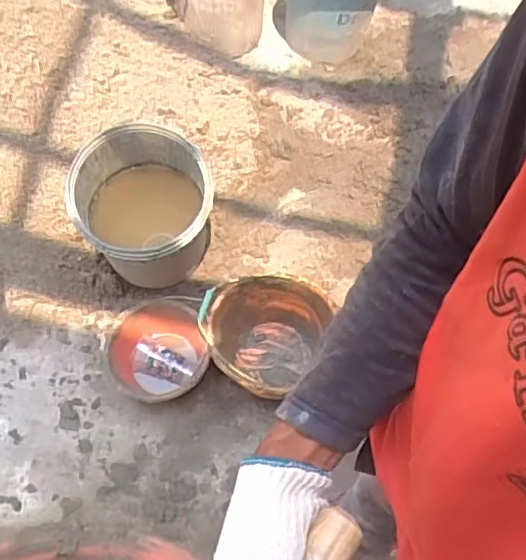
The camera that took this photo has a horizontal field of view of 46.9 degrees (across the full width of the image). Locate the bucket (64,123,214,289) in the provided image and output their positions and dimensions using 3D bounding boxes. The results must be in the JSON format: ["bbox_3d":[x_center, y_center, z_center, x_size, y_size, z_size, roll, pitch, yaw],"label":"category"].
[{"bbox_3d":[-0.276,-0.141,1.485,0.302,0.404,0.292,1,67,-1],"label":"bucket"}]

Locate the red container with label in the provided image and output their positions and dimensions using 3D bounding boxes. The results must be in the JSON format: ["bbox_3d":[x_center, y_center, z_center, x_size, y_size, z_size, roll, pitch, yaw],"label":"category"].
[{"bbox_3d":[-0.250,0.183,1.464,0.226,0.166,0.226,-12,68,-7],"label":"red container with label"}]

